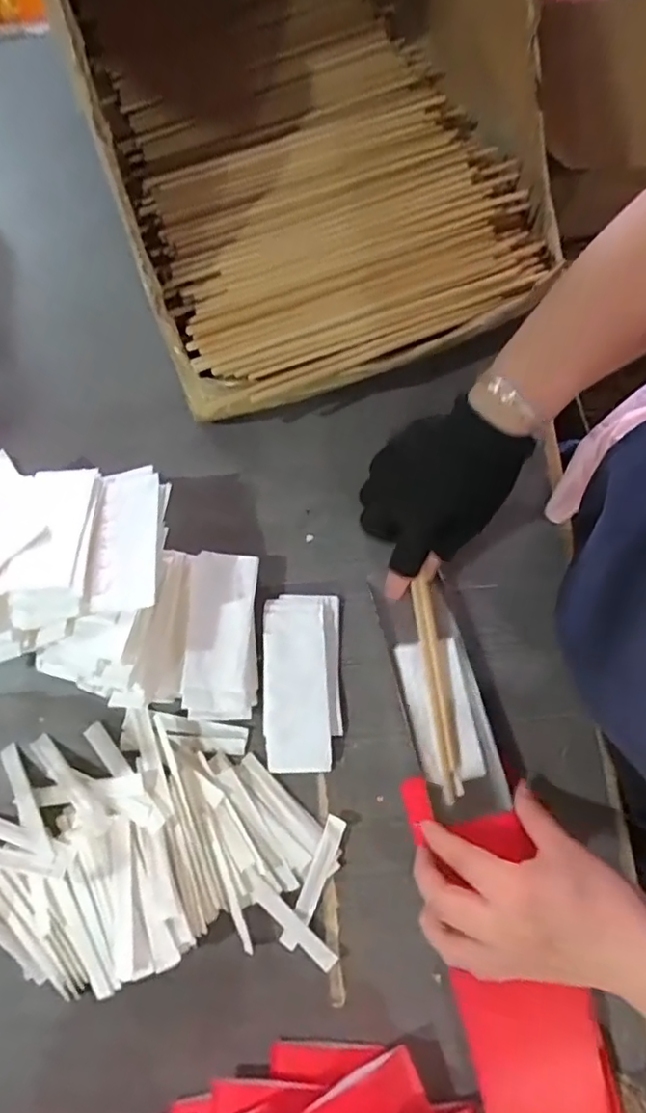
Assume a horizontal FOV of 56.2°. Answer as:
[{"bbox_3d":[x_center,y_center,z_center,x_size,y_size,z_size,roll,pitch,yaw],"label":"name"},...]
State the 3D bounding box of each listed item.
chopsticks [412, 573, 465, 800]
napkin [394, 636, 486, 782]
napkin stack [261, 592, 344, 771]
[{"bbox_3d":[0.080,0.092,0.429,0.015,0.012,0.152,-7,80,0],"label":"chopsticks"},{"bbox_3d":[0.084,0.108,0.429,0.042,0.004,0.096,-14,76,7],"label":"napkin"},{"bbox_3d":[-0.016,0.090,0.440,0.056,0.009,0.124,-2,78,1],"label":"napkin stack"}]

